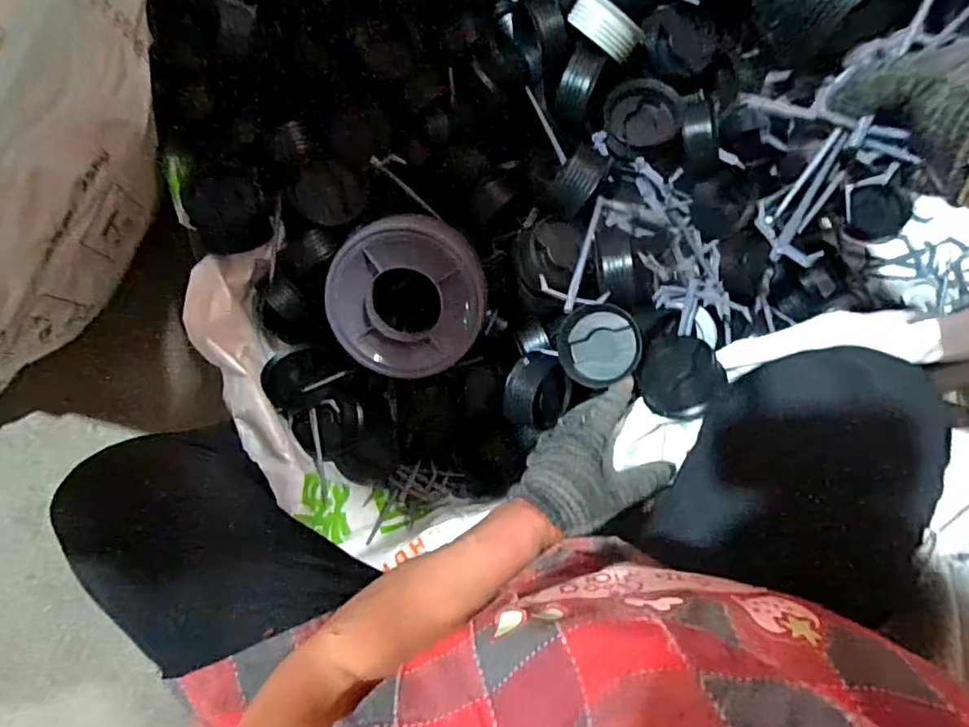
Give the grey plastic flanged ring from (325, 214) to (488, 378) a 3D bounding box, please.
[{"bbox_3d":[-0.074,-0.066,0.548,0.152,0.044,0.152,-2,103,-7],"label":"grey plastic flanged ring"}]

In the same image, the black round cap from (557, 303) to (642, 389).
[{"bbox_3d":[0.106,-0.016,0.516,0.069,0.034,0.073,0,82,3],"label":"black round cap"}]

